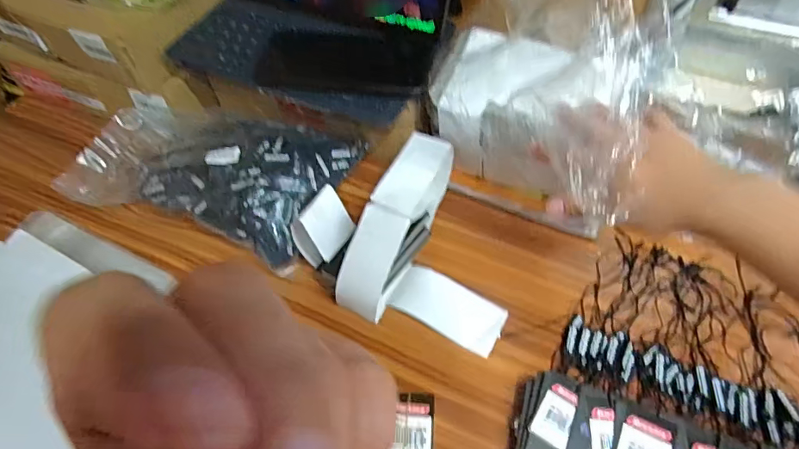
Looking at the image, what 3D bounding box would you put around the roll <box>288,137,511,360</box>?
[{"bbox_3d":[0.021,0.021,0.440,0.170,0.077,0.180,-34,59,-19],"label":"roll"}]

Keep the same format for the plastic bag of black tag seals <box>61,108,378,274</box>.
[{"bbox_3d":[-0.193,-0.055,0.508,0.276,0.072,0.161,12,56,12],"label":"plastic bag of black tag seals"}]

